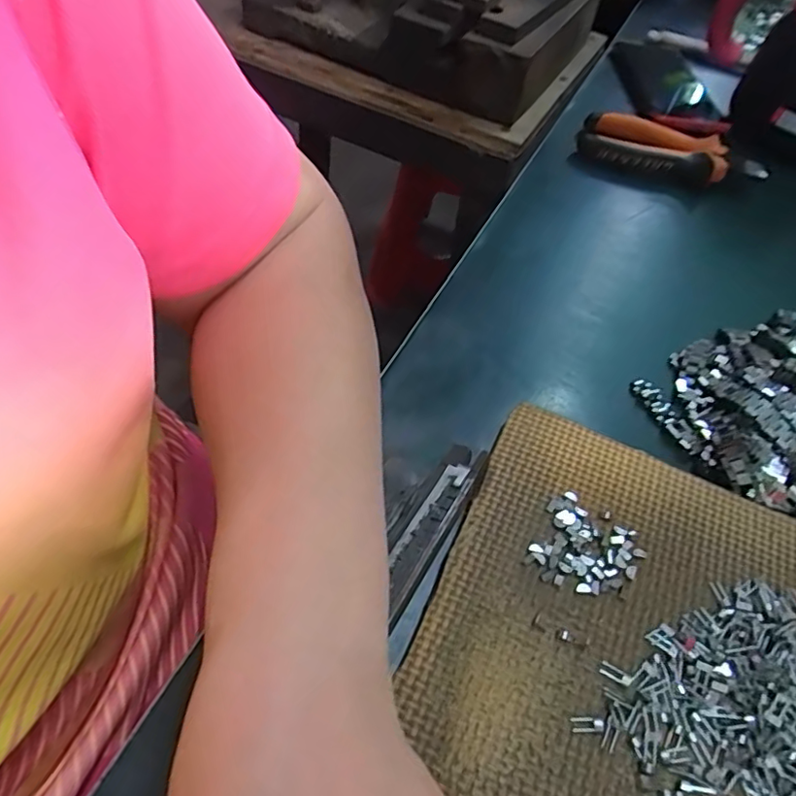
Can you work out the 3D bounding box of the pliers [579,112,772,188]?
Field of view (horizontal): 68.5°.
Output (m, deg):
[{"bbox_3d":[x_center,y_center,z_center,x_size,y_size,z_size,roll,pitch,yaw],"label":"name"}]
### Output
[{"bbox_3d":[0.231,-0.212,0.499,0.146,0.025,0.072,14,53,3],"label":"pliers"}]

